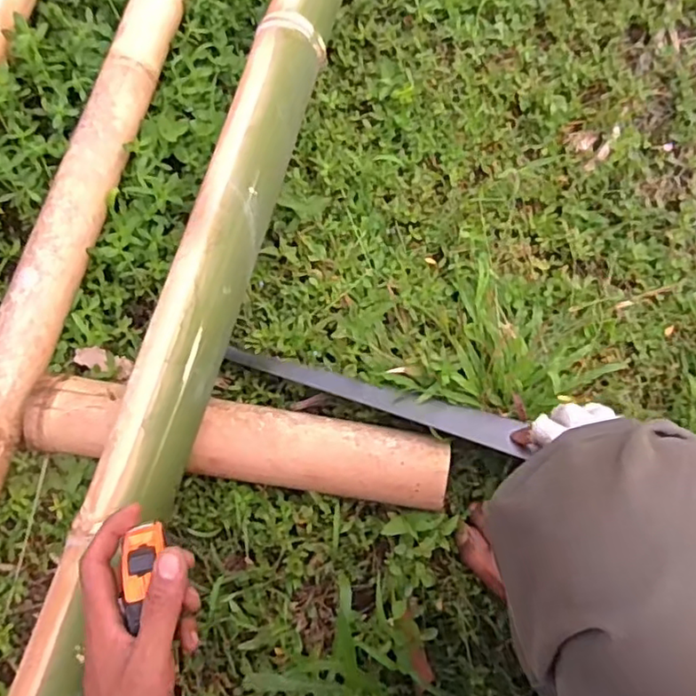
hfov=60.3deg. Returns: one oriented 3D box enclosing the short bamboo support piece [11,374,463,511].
[{"bbox_3d":[-0.115,0.096,0.621,0.432,0.059,0.080,9,75,0],"label":"short bamboo support piece"}]

